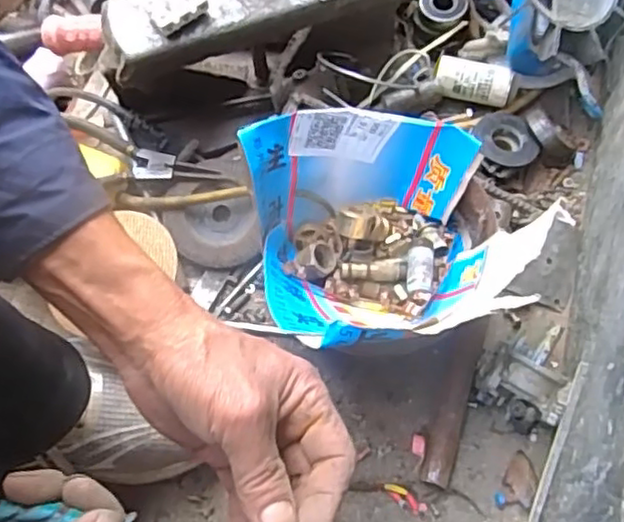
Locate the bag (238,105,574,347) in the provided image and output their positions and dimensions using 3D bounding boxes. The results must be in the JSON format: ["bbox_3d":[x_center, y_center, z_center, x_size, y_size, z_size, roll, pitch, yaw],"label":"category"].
[{"bbox_3d":[0.046,-0.029,0.510,0.172,0.102,0.163,-11,66,-4],"label":"bag"}]

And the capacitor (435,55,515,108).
[{"bbox_3d":[0.148,-0.166,0.608,0.068,0.028,0.031,14,66,7],"label":"capacitor"}]

